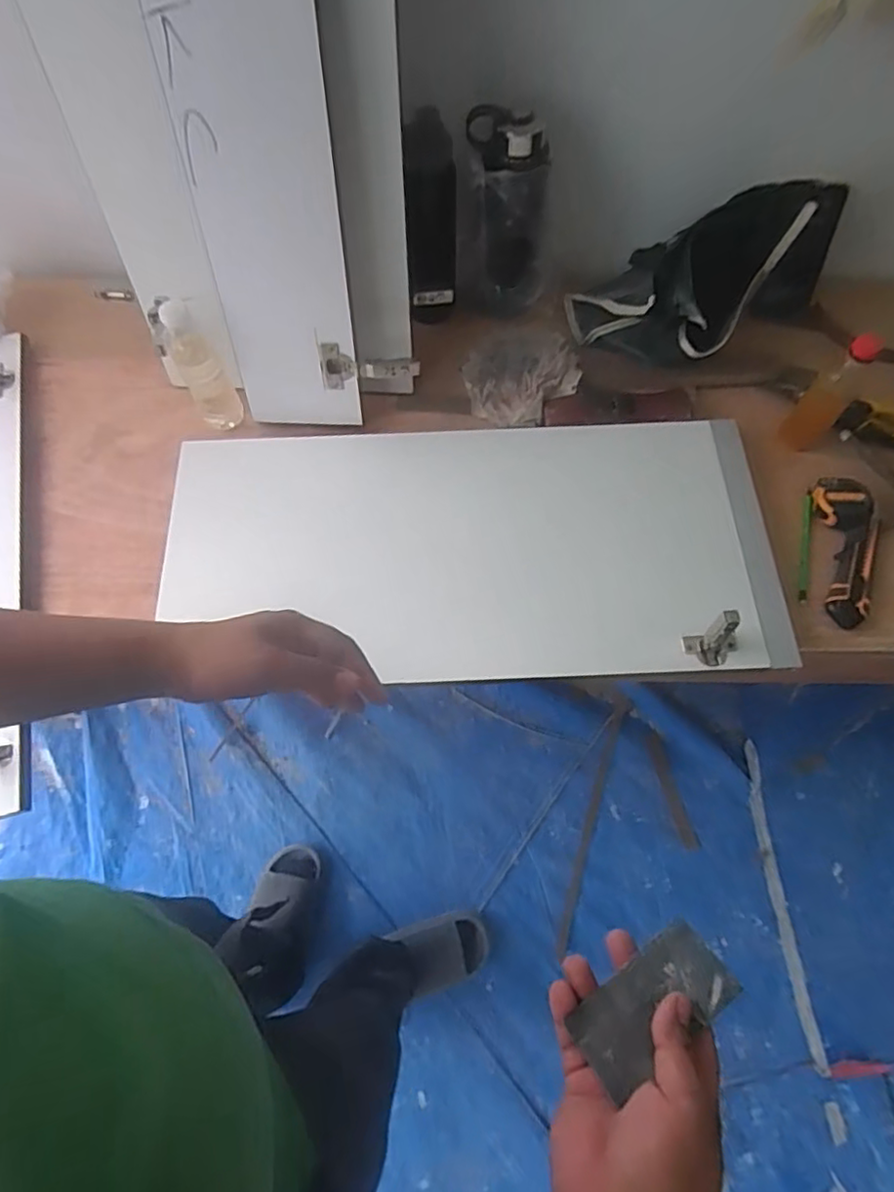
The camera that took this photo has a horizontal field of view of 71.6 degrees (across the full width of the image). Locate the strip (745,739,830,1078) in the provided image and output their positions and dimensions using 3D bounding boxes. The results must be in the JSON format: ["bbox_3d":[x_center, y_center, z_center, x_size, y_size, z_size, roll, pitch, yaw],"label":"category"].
[{"bbox_3d":[0.636,0.573,1.191,0.037,0.015,0.561,-2,68,0],"label":"strip"}]

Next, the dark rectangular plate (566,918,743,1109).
[{"bbox_3d":[0.125,0.250,0.379,0.097,0.006,0.048,-35,47,-8],"label":"dark rectangular plate"}]

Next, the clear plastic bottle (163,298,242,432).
[{"bbox_3d":[-0.314,-0.288,0.788,0.055,0.170,0.057,-32,71,-11],"label":"clear plastic bottle"}]

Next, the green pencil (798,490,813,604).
[{"bbox_3d":[0.454,-0.063,0.783,0.012,0.011,0.155,13,69,6],"label":"green pencil"}]

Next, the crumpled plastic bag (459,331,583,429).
[{"bbox_3d":[0.103,-0.315,0.873,0.155,0.039,0.181,-9,68,-2],"label":"crumpled plastic bag"}]

